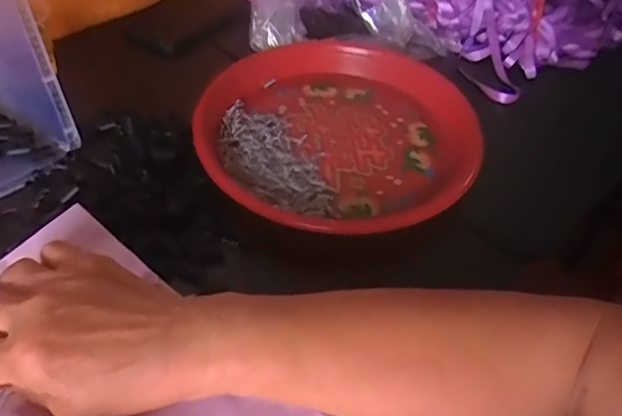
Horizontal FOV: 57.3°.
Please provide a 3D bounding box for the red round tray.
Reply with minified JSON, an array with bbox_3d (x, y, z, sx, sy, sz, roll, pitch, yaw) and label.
[{"bbox_3d":[0.015,-0.072,0.495,0.223,0.036,0.233,3,47,-3],"label":"red round tray"}]

